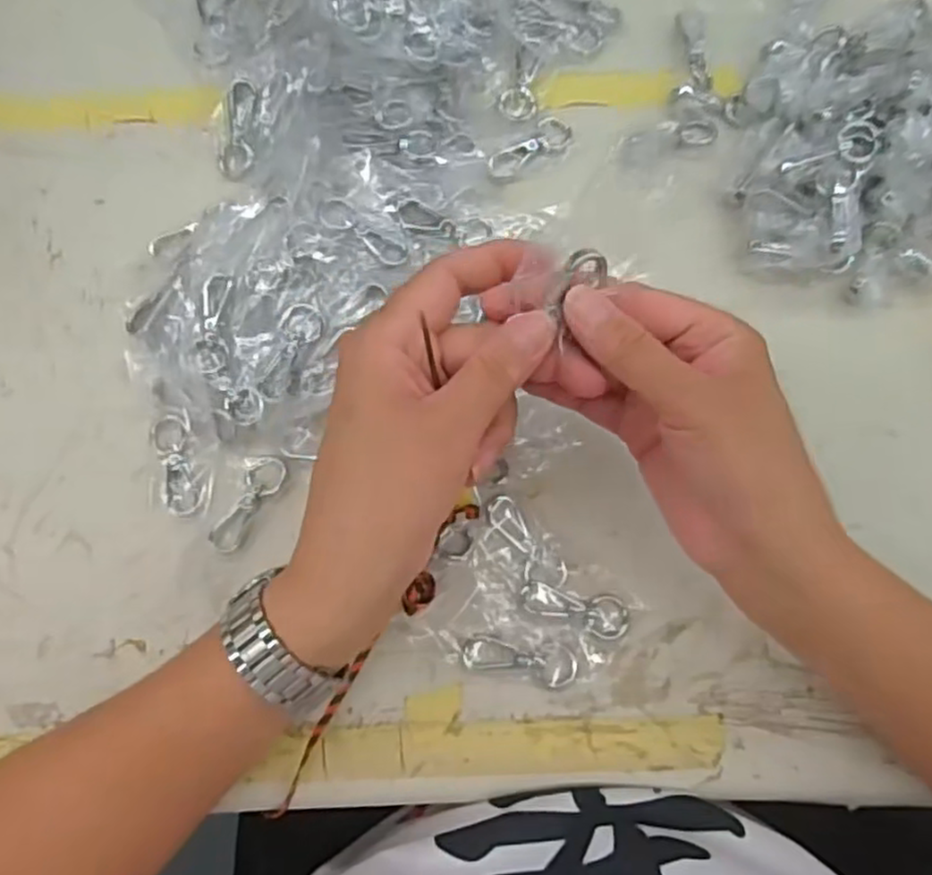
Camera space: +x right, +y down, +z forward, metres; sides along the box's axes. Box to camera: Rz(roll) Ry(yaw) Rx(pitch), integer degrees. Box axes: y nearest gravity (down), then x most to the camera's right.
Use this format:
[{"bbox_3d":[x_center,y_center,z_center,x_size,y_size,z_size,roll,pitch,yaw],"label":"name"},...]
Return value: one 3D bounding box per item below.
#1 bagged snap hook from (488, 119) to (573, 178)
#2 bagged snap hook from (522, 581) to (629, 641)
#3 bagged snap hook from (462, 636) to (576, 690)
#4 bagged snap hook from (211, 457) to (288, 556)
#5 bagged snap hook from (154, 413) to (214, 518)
[{"bbox_3d":[0.039,-0.175,0.427,0.059,0.005,0.023,-40,79,-8],"label":"bagged snap hook"},{"bbox_3d":[0.056,0.089,0.362,0.055,0.008,0.022,10,77,3],"label":"bagged snap hook"},{"bbox_3d":[0.027,0.113,0.357,0.057,0.006,0.020,7,77,2],"label":"bagged snap hook"},{"bbox_3d":[-0.117,0.036,0.380,0.022,0.006,0.056,22,78,6],"label":"bagged snap hook"},{"bbox_3d":[-0.154,0.013,0.381,0.027,0.005,0.058,-18,77,-4],"label":"bagged snap hook"}]

